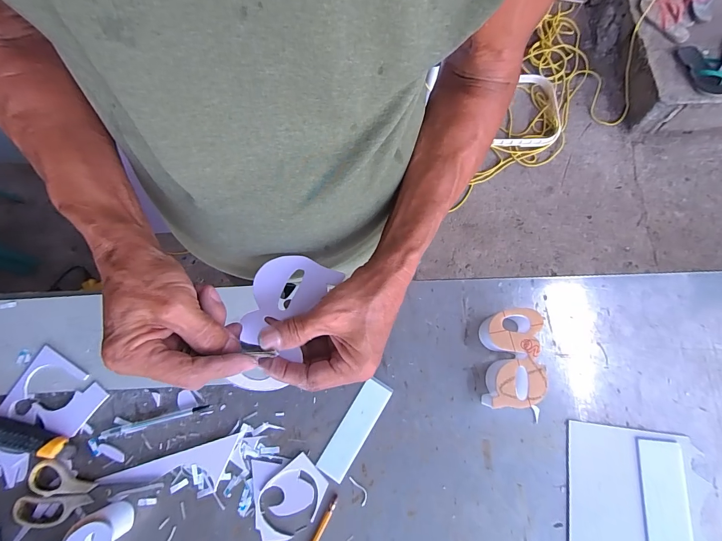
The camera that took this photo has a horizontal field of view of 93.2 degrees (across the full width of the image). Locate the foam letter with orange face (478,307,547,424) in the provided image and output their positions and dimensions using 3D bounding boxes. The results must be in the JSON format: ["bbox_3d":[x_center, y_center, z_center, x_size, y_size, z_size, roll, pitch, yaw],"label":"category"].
[{"bbox_3d":[0.202,0.118,0.455,0.070,0.045,0.129,3,76,3],"label":"foam letter with orange face"}]

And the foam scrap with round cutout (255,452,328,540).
[{"bbox_3d":[-0.093,0.295,0.437,0.100,0.007,0.070,-43,78,-8],"label":"foam scrap with round cutout"}]

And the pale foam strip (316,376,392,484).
[{"bbox_3d":[-0.008,0.212,0.460,0.040,0.004,0.136,30,79,9],"label":"pale foam strip"}]

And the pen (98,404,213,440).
[{"bbox_3d":[-0.282,0.208,0.468,0.154,0.006,0.012,-14,76,-2],"label":"pen"}]

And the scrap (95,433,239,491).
[{"bbox_3d":[-0.250,0.273,0.452,0.179,0.010,0.053,-17,76,-2],"label":"scrap"}]

